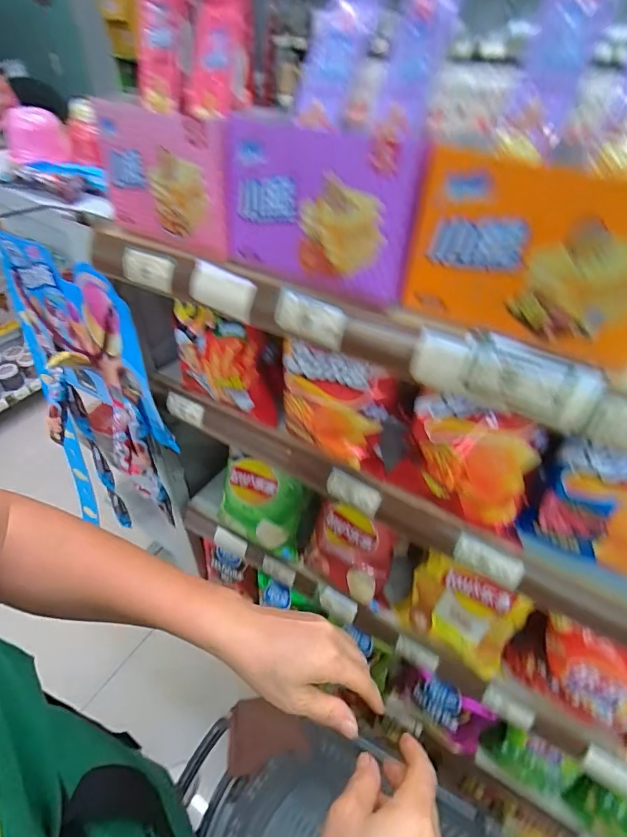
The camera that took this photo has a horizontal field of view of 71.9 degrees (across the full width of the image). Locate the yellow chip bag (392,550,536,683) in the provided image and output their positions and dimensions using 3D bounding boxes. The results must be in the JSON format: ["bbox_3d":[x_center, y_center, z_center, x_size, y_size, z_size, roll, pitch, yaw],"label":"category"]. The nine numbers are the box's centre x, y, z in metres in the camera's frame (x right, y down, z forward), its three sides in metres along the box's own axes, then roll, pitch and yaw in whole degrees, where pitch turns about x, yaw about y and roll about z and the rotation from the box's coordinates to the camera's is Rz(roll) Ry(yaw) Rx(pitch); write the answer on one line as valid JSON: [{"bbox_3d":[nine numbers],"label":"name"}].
[{"bbox_3d":[0.189,0.256,0.578,0.150,0.137,0.050,29,24,33],"label":"yellow chip bag"}]

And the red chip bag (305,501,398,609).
[{"bbox_3d":[0.051,0.202,0.635,0.139,0.138,0.057,24,47,22],"label":"red chip bag"}]

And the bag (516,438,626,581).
[{"bbox_3d":[0.248,0.081,0.359,0.121,0.112,0.039,32,51,29],"label":"bag"}]

